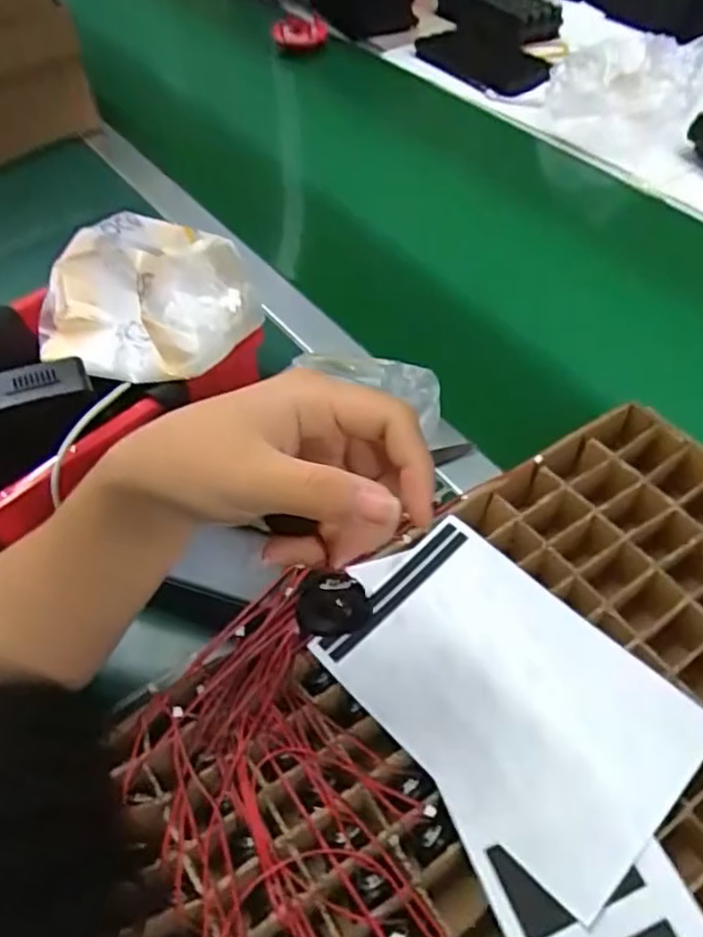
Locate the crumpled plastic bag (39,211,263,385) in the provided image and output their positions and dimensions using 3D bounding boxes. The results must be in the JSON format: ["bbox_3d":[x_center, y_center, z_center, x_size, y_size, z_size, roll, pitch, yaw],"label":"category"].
[{"bbox_3d":[-0.154,-0.115,0.486,0.172,0.088,0.102,10,53,9],"label":"crumpled plastic bag"}]

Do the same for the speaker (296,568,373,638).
[{"bbox_3d":[-0.007,0.053,0.276,0.029,0.036,0.013,-1,38,-4],"label":"speaker"}]

